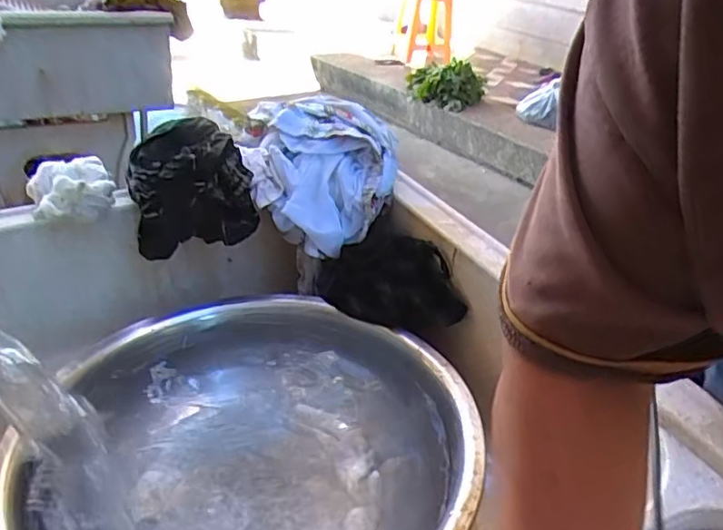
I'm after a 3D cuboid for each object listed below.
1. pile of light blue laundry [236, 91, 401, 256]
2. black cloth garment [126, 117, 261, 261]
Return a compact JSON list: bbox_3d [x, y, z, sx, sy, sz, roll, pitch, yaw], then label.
[{"bbox_3d":[-0.054,-0.123,0.750,0.186,0.138,0.174,-5,33,-15],"label":"pile of light blue laundry"},{"bbox_3d":[-0.194,-0.095,0.685,0.134,0.111,0.125,-5,33,-15],"label":"black cloth garment"}]

